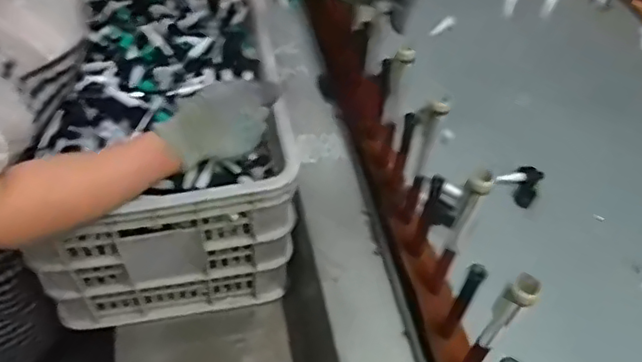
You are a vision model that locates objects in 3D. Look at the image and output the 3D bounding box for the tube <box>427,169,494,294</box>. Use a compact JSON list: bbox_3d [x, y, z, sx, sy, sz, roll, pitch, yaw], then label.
[{"bbox_3d":[0.148,0.063,0.641,0.021,0.200,0.026,27,53,17],"label":"tube"}]

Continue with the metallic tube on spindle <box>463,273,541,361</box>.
[{"bbox_3d":[0.163,0.153,0.568,0.026,0.215,0.019,31,54,20],"label":"metallic tube on spindle"}]

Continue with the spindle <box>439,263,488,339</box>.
[{"bbox_3d":[0.148,0.132,0.628,0.017,0.140,0.015,27,53,17],"label":"spindle"}]

